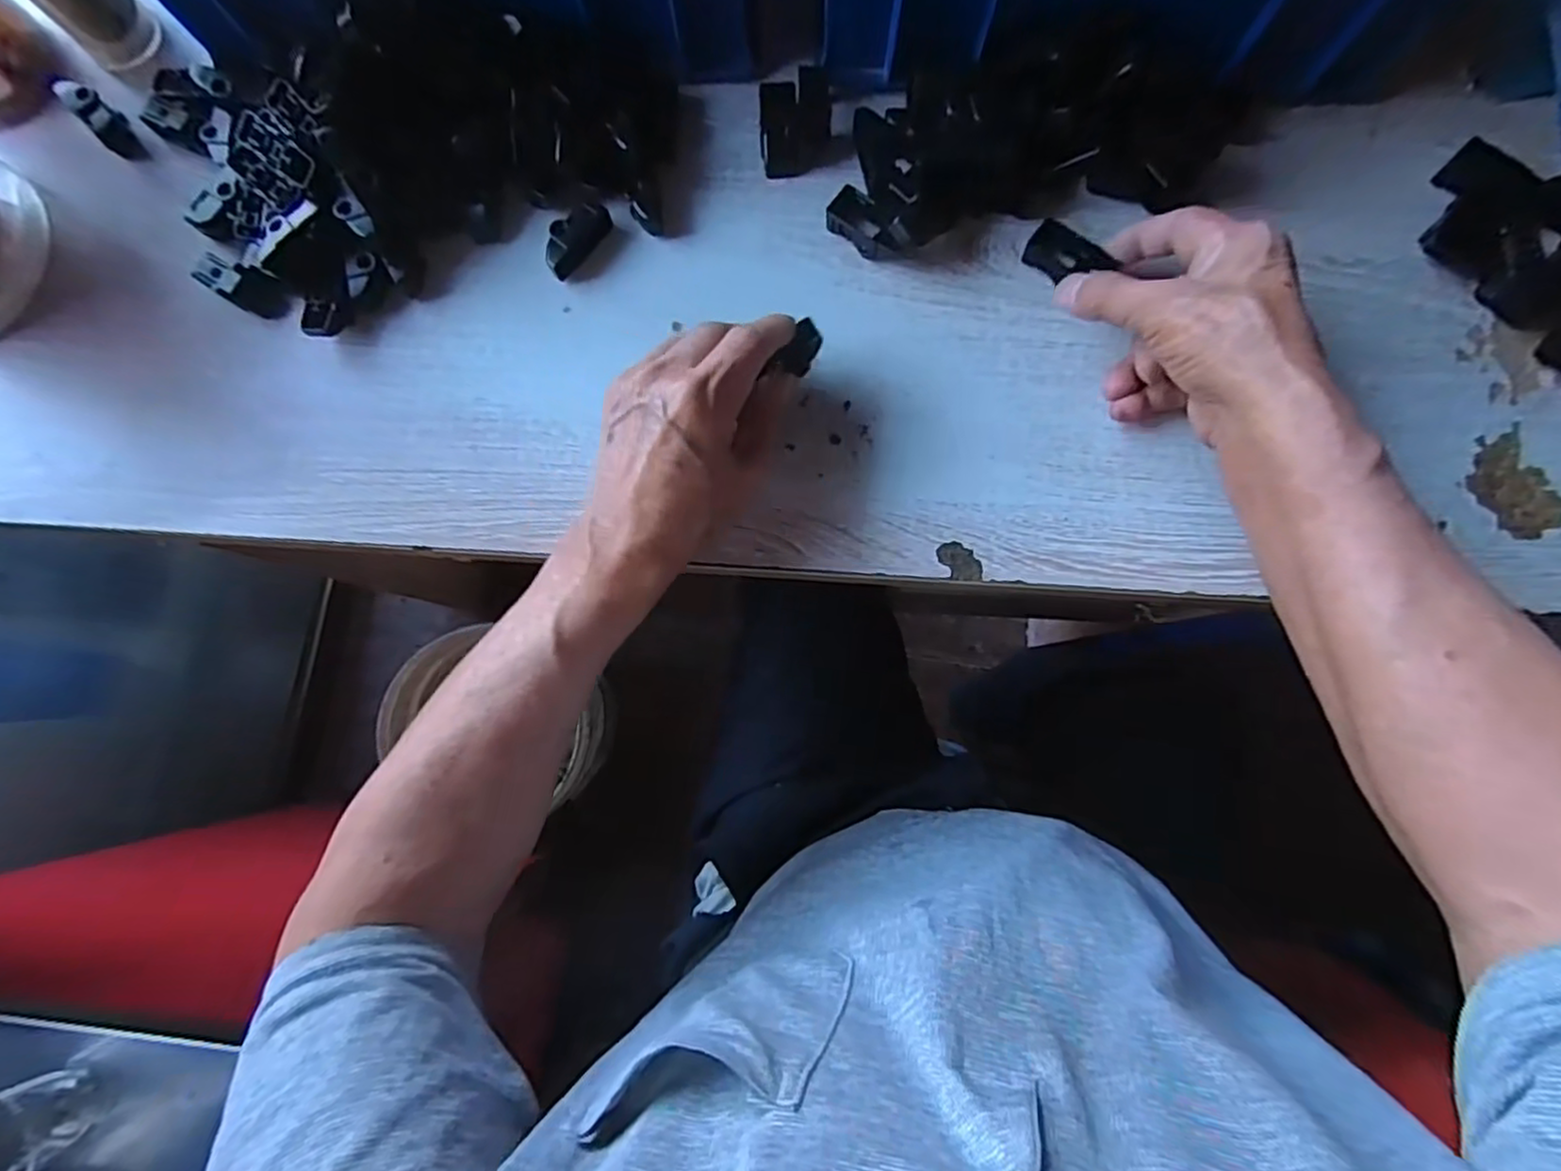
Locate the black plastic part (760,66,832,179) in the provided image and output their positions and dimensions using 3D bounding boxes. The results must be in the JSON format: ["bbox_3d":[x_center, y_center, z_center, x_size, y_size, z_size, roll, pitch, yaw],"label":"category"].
[{"bbox_3d":[0.009,-0.270,0.401,0.041,0.018,0.054,1,82,1],"label":"black plastic part"}]

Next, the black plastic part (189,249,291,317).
[{"bbox_3d":[-0.310,-0.173,0.395,0.058,0.013,0.023,26,83,4],"label":"black plastic part"}]

